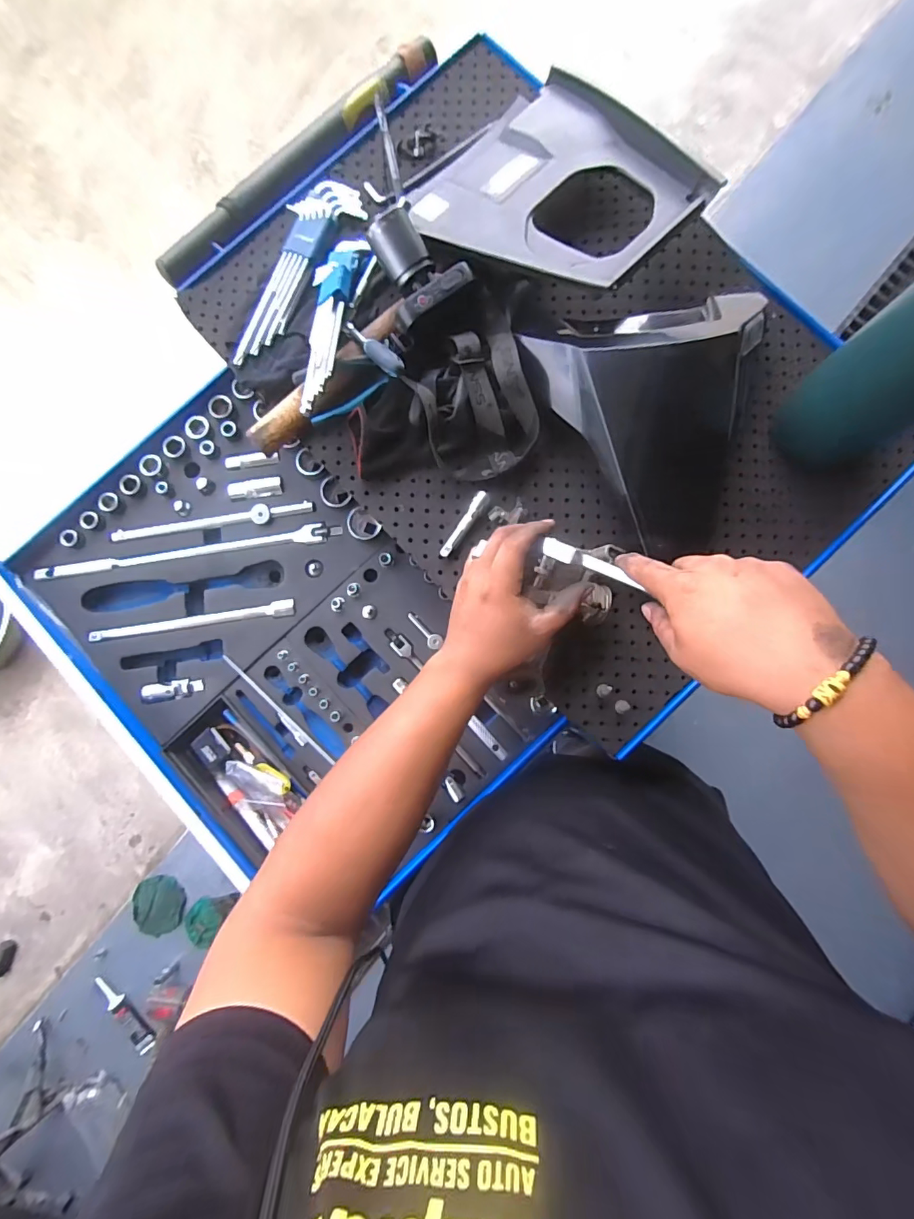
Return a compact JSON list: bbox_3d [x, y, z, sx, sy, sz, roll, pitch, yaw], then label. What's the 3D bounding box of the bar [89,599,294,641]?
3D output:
[{"bbox_3d":[-0.314,0.014,0.569,0.242,0.015,0.017,-9,83,1],"label":"bar"}]

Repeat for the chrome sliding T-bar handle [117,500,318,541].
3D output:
[{"bbox_3d":[-0.297,-0.108,0.585,0.246,0.021,0.023,-6,84,1],"label":"chrome sliding T-bar handle"}]

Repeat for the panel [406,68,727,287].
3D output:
[{"bbox_3d":[0.095,-0.412,0.493,0.235,0.057,0.268,-39,71,-3],"label":"panel"}]

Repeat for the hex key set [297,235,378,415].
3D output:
[{"bbox_3d":[-0.123,-0.293,0.477,0.056,0.022,0.230,6,70,3],"label":"hex key set"}]

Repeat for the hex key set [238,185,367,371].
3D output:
[{"bbox_3d":[-0.177,-0.365,0.517,0.055,0.018,0.228,30,86,5],"label":"hex key set"}]

